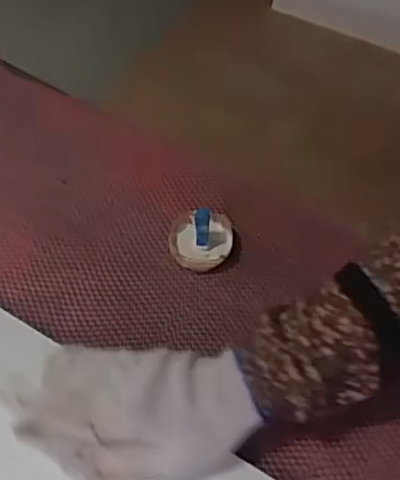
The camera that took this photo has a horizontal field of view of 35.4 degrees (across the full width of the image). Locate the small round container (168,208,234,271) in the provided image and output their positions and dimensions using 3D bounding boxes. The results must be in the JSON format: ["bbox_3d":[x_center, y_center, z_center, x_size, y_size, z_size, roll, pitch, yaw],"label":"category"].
[{"bbox_3d":[0.002,-0.005,0.628,0.065,0.054,0.066,2,54,-2],"label":"small round container"}]

